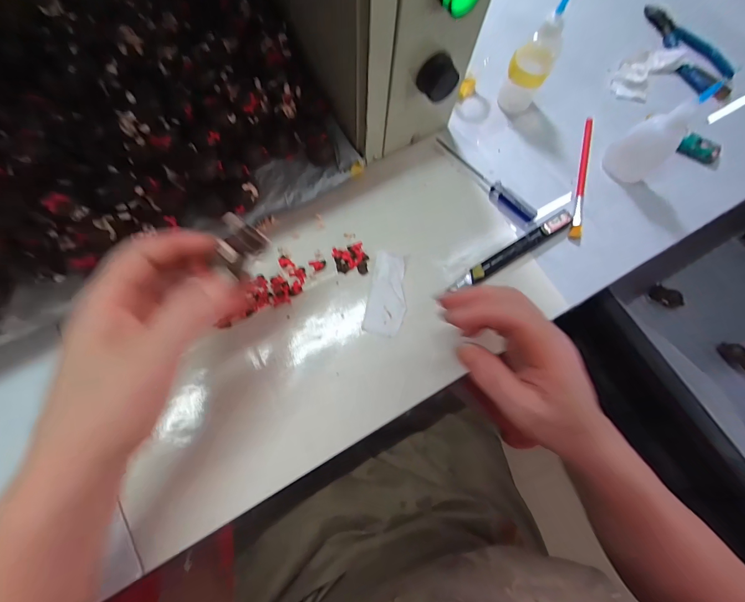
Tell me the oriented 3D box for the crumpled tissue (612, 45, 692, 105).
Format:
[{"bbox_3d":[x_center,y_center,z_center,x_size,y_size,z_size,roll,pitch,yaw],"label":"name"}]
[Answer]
[{"bbox_3d":[0.304,-0.256,0.380,0.091,0.023,0.047,-43,80,-12],"label":"crumpled tissue"}]

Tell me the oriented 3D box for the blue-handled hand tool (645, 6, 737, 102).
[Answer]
[{"bbox_3d":[0.351,-0.288,0.384,0.024,0.040,0.157,-12,76,-5],"label":"blue-handled hand tool"}]

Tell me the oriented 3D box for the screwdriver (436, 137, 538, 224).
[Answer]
[{"bbox_3d":[0.108,-0.120,0.337,0.123,0.012,0.020,42,77,9],"label":"screwdriver"}]

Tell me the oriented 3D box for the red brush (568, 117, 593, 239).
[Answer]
[{"bbox_3d":[0.214,-0.128,0.346,0.011,0.005,0.143,15,75,2],"label":"red brush"}]

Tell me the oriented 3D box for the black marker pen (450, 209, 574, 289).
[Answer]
[{"bbox_3d":[0.130,-0.047,0.316,0.135,0.009,0.014,-32,78,-10],"label":"black marker pen"}]

